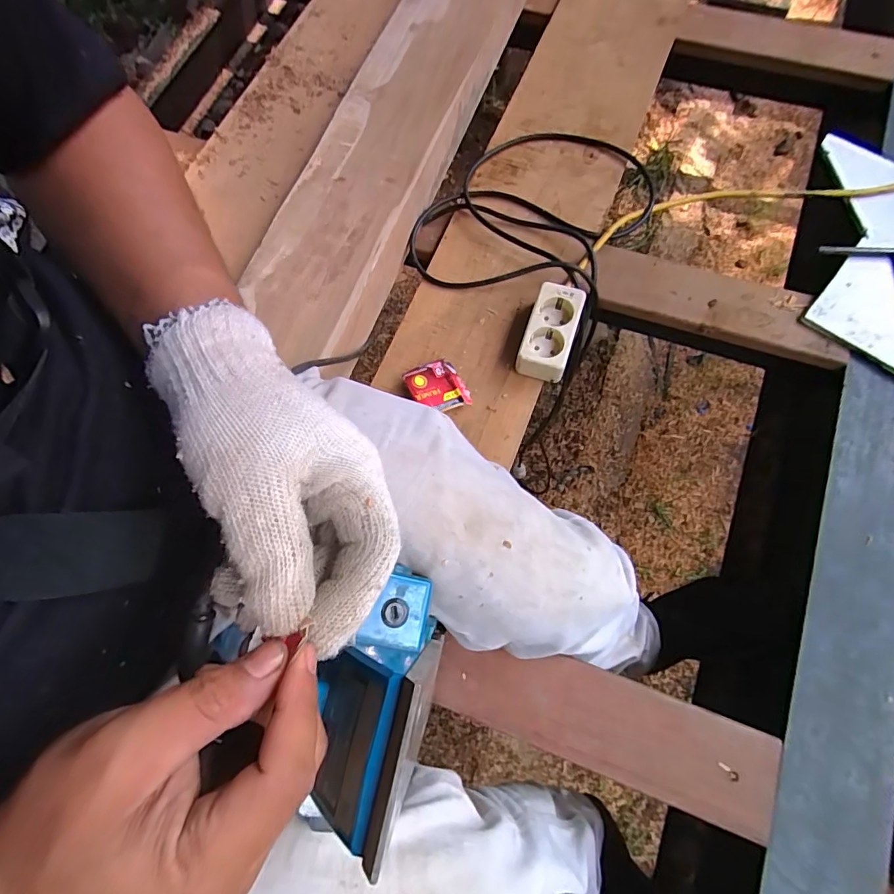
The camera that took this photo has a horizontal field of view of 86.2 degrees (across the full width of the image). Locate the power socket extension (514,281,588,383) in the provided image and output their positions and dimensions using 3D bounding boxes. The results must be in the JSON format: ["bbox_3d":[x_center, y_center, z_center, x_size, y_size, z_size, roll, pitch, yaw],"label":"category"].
[{"bbox_3d":[0.119,-0.132,0.555,0.054,0.044,0.104,18,74,7],"label":"power socket extension"}]

